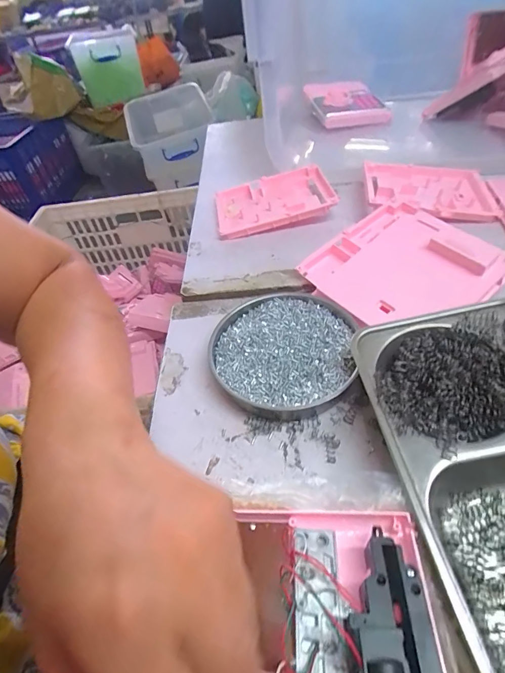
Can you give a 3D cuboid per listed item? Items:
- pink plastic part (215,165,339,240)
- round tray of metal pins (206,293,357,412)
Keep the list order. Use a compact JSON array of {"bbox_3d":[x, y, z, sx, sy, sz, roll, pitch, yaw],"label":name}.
[{"bbox_3d":[0.027,-0.193,0.533,0.160,0.032,0.134,-9,46,1],"label":"pink plastic part"},{"bbox_3d":[0.026,0.012,0.351,0.129,0.023,0.122,-5,46,5],"label":"round tray of metal pins"}]

